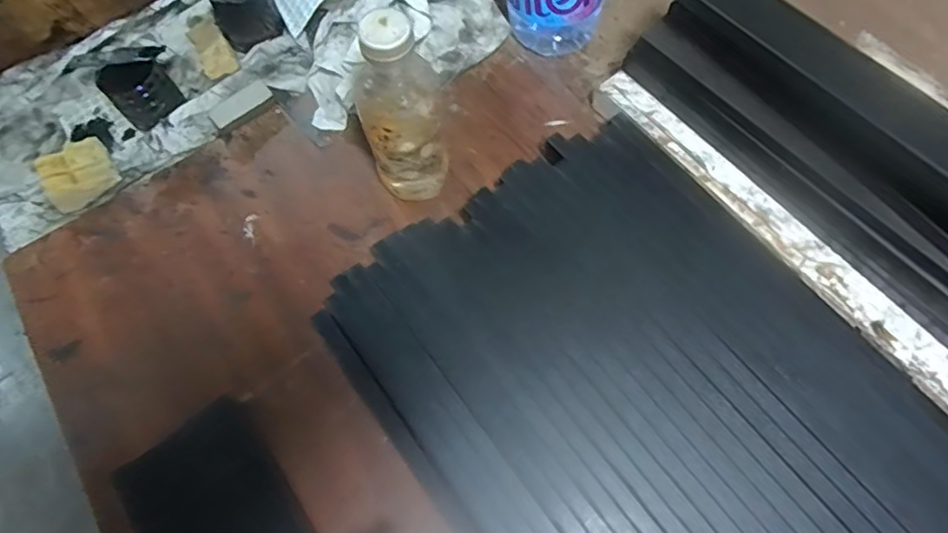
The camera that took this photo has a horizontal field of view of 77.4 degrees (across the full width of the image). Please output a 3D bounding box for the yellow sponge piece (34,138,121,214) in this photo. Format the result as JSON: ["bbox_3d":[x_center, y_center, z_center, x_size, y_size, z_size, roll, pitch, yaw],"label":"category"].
[{"bbox_3d":[-0.428,-0.100,0.635,0.074,0.037,0.061,-38,71,-11],"label":"yellow sponge piece"}]

